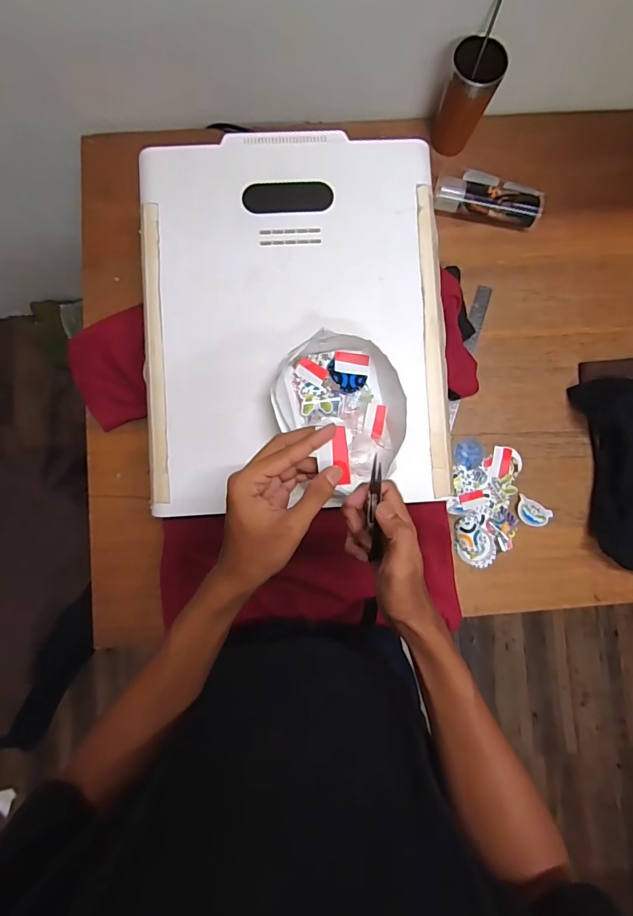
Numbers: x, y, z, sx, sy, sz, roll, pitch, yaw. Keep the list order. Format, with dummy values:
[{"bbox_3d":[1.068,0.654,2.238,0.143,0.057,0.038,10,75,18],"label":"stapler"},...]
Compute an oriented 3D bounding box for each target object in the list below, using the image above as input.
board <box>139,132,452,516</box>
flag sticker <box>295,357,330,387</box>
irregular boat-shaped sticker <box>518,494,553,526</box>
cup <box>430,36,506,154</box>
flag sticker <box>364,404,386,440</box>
[{"bbox_3d":[-0.026,-0.188,0.564,0.397,0.013,0.493,-3,87,-2],"label":"board"},{"bbox_3d":[-0.005,-0.111,0.543,0.041,0.005,0.024,29,85,0],"label":"flag sticker"},{"bbox_3d":[0.370,0.094,0.718,0.061,0.004,0.043,24,85,0],"label":"irregular boat-shaped sticker"},{"bbox_3d":[0.246,-0.582,0.703,0.077,0.155,0.083,0,85,-2],"label":"cup"},{"bbox_3d":[0.077,-0.048,0.551,0.026,0.004,0.045,8,91,-11],"label":"flag sticker"}]

